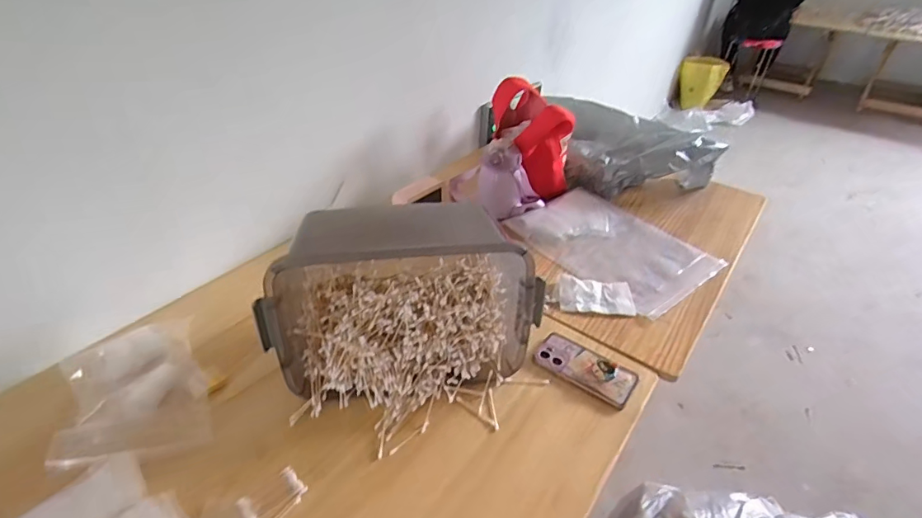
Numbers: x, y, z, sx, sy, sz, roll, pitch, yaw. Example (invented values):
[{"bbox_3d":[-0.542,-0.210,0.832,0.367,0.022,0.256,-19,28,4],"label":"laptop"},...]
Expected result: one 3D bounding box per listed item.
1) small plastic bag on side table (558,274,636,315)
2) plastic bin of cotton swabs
[{"bbox_3d":[0.265,0.074,0.936,0.140,0.022,0.090,5,37,5],"label":"small plastic bag on side table"},{"bbox_3d":[-0.085,0.070,0.740,0.401,0.235,0.238,-3,37,-6],"label":"plastic bin of cotton swabs"}]

